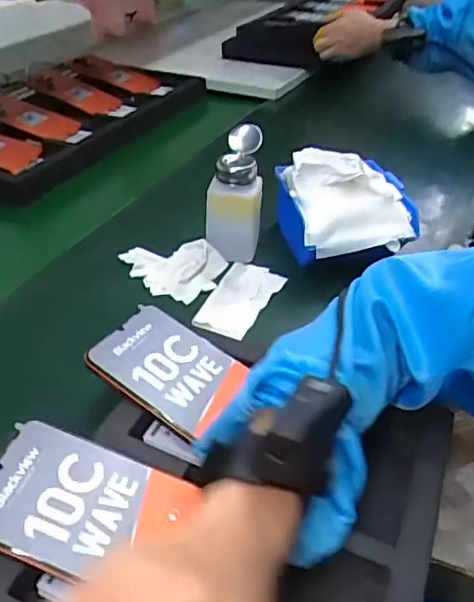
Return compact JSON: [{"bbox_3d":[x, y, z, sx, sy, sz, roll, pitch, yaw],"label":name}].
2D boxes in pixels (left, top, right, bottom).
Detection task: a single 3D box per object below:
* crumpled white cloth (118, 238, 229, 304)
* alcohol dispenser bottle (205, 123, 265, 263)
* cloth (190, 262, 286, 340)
[{"bbox_3d":[-0.065,-0.034,0.571,0.102,0.025,0.064,-1,37,-1],"label":"crumpled white cloth"},{"bbox_3d":[-0.003,-0.105,0.579,0.057,0.126,0.056,0,37,0],"label":"alcohol dispenser bottle"},{"bbox_3d":[0.001,-0.003,0.554,0.058,0.011,0.114,17,40,21],"label":"cloth"}]

